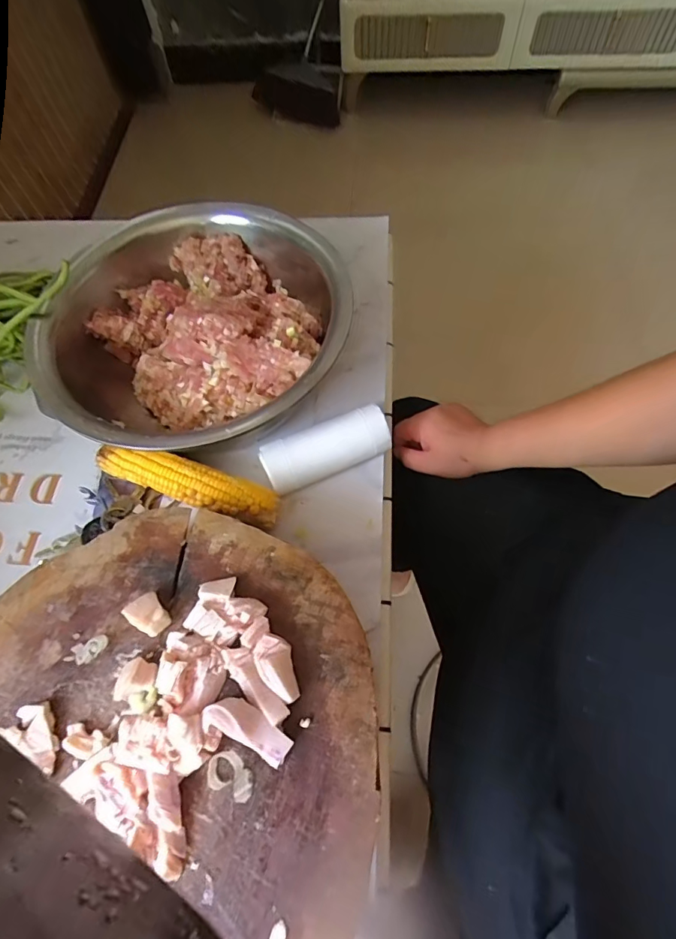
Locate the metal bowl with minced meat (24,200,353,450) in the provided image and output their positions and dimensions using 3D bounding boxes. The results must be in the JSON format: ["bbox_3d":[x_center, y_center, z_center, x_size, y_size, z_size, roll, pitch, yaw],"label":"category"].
[{"bbox_3d":[-0.150,-0.146,0.485,0.308,0.105,0.301,-1,63,2],"label":"metal bowl with minced meat"}]

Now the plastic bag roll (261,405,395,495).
[{"bbox_3d":[-0.011,-0.018,0.453,0.122,0.039,0.043,-22,65,-9],"label":"plastic bag roll"}]

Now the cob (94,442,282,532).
[{"bbox_3d":[-0.145,0.014,0.440,0.185,0.042,0.037,17,65,10],"label":"cob"}]

